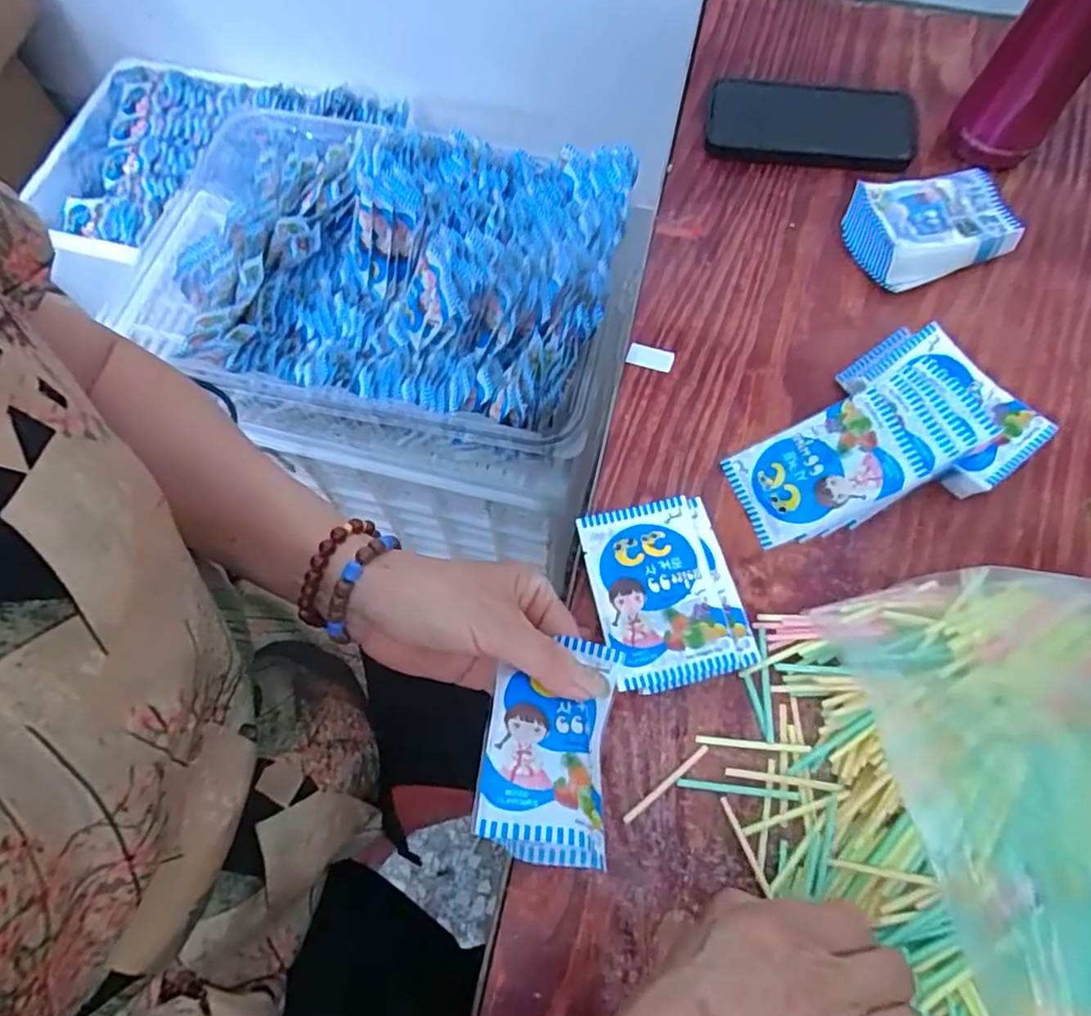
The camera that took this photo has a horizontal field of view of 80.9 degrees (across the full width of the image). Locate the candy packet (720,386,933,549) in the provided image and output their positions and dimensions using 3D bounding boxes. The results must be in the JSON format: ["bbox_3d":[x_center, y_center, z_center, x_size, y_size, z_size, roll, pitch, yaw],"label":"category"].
[{"bbox_3d":[0.173,-0.024,0.404,0.103,0.007,0.064,-29,71,18],"label":"candy packet"}]

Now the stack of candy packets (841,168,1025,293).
[{"bbox_3d":[0.287,-0.213,0.482,0.107,0.030,0.081,-18,69,-6],"label":"stack of candy packets"}]

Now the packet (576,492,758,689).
[{"bbox_3d":[0.069,0.048,0.374,0.080,0.008,0.106,-13,68,-4],"label":"packet"}]

